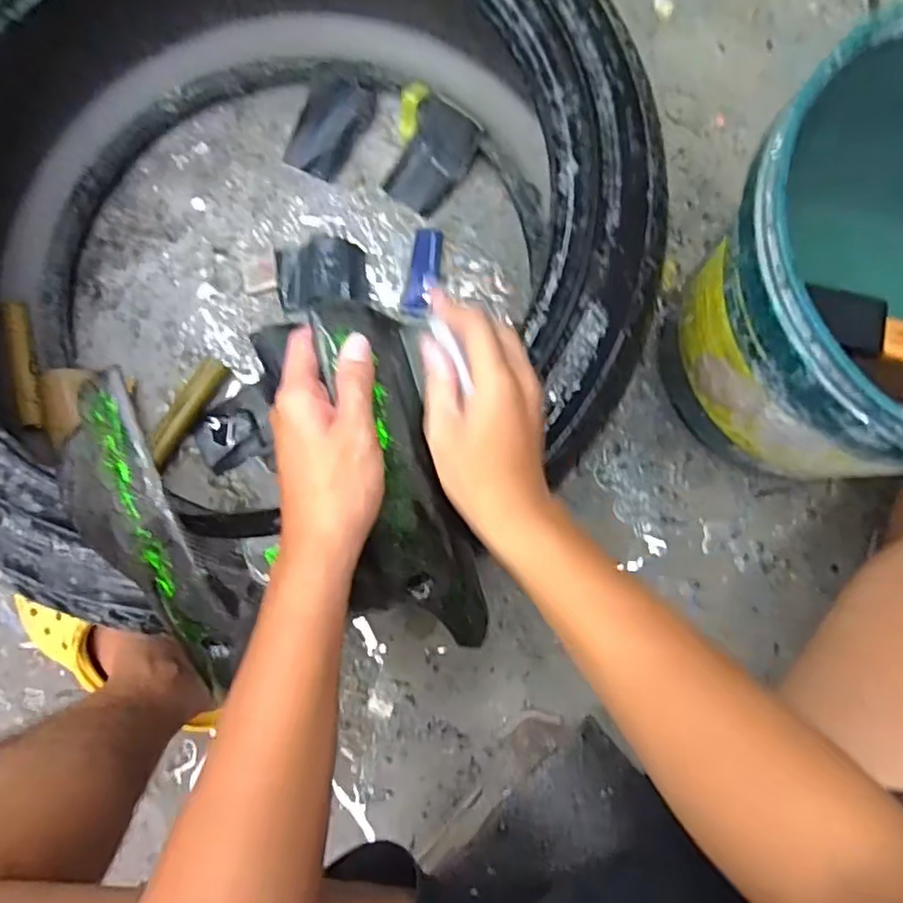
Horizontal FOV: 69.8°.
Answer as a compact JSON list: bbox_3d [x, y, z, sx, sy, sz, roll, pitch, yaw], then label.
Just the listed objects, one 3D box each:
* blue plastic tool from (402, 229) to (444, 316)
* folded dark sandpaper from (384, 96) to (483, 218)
[{"bbox_3d":[-0.031,-0.197,0.723,0.031,0.028,0.097,10,82,4],"label":"blue plastic tool"},{"bbox_3d":[-0.024,-0.328,0.718,0.081,0.052,0.106,37,85,7],"label":"folded dark sandpaper"}]

